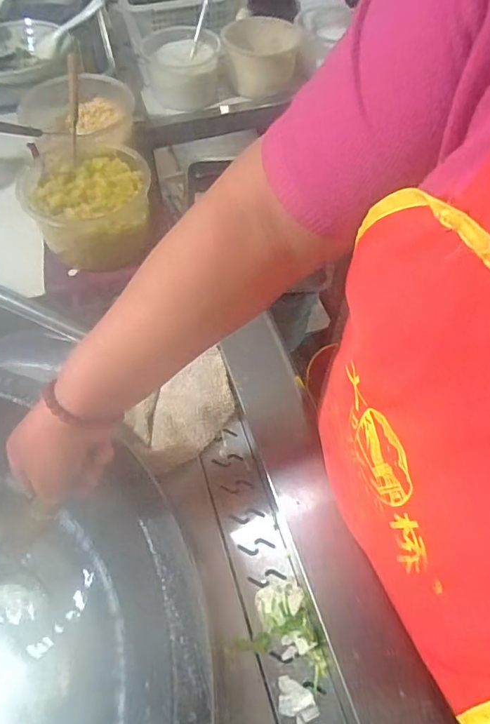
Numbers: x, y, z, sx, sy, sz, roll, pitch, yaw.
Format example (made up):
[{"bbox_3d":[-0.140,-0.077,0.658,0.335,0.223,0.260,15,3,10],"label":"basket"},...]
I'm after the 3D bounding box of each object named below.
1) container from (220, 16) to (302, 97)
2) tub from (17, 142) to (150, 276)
[{"bbox_3d":[0.026,-0.528,0.828,0.129,0.072,0.130,0,57,0],"label":"container"},{"bbox_3d":[-0.190,-0.191,0.608,0.149,0.087,0.147,-22,59,-13],"label":"tub"}]

